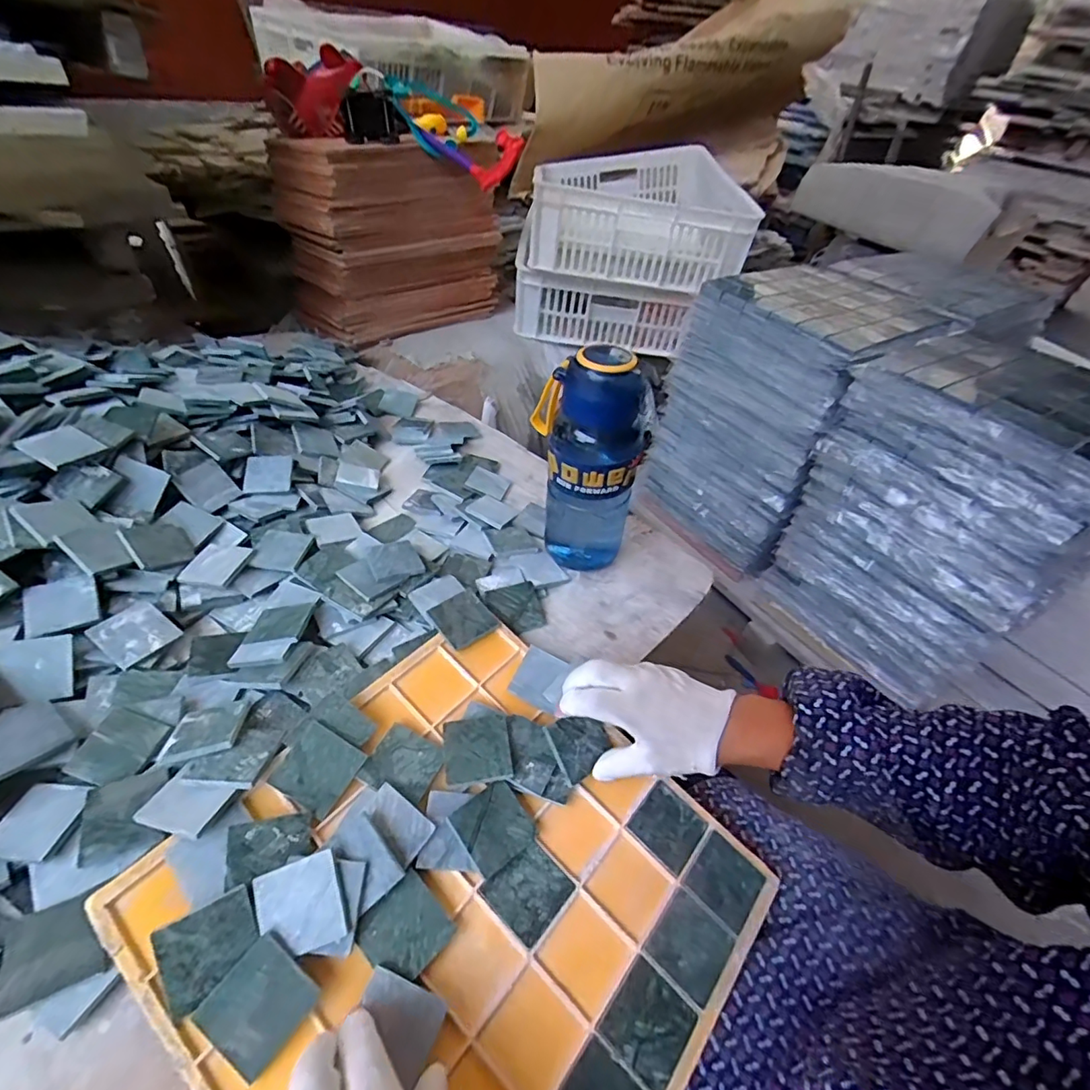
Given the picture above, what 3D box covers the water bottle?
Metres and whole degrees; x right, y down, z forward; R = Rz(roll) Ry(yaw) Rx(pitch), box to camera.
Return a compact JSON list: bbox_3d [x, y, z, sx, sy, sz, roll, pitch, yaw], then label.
[{"bbox_3d":[0.042,-0.084,0.540,0.110,0.232,0.098,10,44,4],"label":"water bottle"}]

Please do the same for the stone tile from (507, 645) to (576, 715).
[{"bbox_3d":[-0.003,0.115,0.462,0.043,0.011,0.049,21,45,14],"label":"stone tile"}]

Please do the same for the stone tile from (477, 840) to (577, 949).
[{"bbox_3d":[-0.011,0.241,0.372,0.047,0.008,0.050,34,50,26],"label":"stone tile"}]

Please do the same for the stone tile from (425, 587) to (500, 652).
[{"bbox_3d":[-0.075,0.068,0.492,0.048,0.005,0.048,-32,71,-25],"label":"stone tile"}]

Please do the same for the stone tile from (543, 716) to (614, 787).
[{"bbox_3d":[0.029,0.158,0.426,0.050,0.004,0.047,-19,81,-34],"label":"stone tile"}]

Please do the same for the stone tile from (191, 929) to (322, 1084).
[{"bbox_3d":[-0.166,0.266,0.308,0.050,0.008,0.052,46,59,-3],"label":"stone tile"}]

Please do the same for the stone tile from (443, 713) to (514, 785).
[{"bbox_3d":[-0.053,0.158,0.413,0.050,0.004,0.052,-7,50,-8],"label":"stone tile"}]

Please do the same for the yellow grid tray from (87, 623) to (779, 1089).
[{"bbox_3d":[-0.047,0.234,0.357,0.325,0.026,0.318,41,54,17],"label":"yellow grid tray"}]

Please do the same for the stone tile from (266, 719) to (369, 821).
[{"bbox_3d":[-0.166,0.163,0.388,0.049,0.004,0.050,32,61,5],"label":"stone tile"}]

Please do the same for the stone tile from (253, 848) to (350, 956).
[{"bbox_3d":[-0.151,0.224,0.329,0.049,0.004,0.050,-18,72,-12],"label":"stone tile"}]

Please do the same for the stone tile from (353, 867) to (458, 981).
[{"bbox_3d":[-0.090,0.248,0.342,0.049,0.005,0.049,44,56,13],"label":"stone tile"}]

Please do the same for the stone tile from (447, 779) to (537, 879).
[{"bbox_3d":[-0.037,0.204,0.386,0.048,0.004,0.049,-27,67,-33],"label":"stone tile"}]

